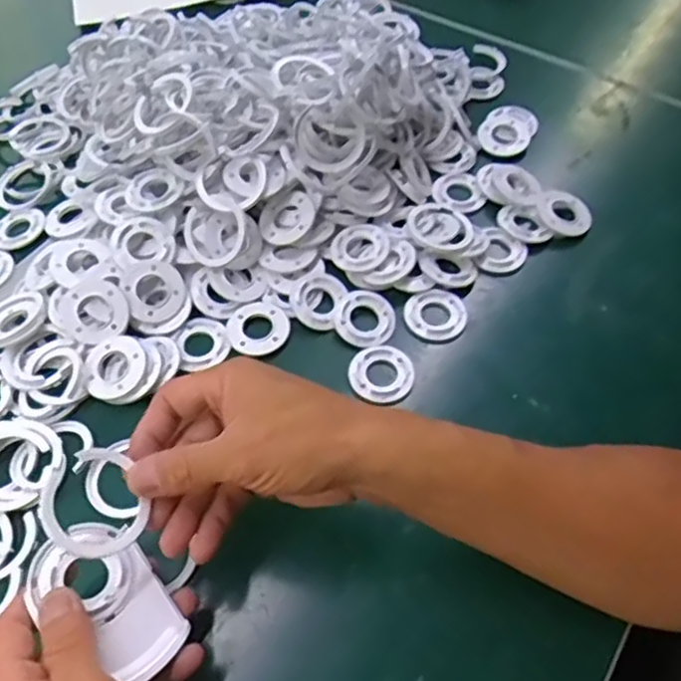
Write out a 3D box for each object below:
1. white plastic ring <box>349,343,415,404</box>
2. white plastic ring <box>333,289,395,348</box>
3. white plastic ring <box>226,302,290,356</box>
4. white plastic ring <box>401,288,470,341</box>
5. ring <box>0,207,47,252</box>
[{"bbox_3d":[0.028,0.021,0.453,0.043,0.004,0.043,-1,56,1],"label":"white plastic ring"},{"bbox_3d":[0.018,-0.017,0.475,0.044,0.007,0.043,-1,56,1],"label":"white plastic ring"},{"bbox_3d":[-0.059,-0.010,0.473,0.043,0.005,0.043,-1,56,1],"label":"white plastic ring"},{"bbox_3d":[0.069,-0.020,0.479,0.044,0.008,0.040,-1,56,1],"label":"white plastic ring"},{"bbox_3d":[-0.258,-0.090,0.533,0.043,0.009,0.039,-29,60,-17],"label":"ring"}]

